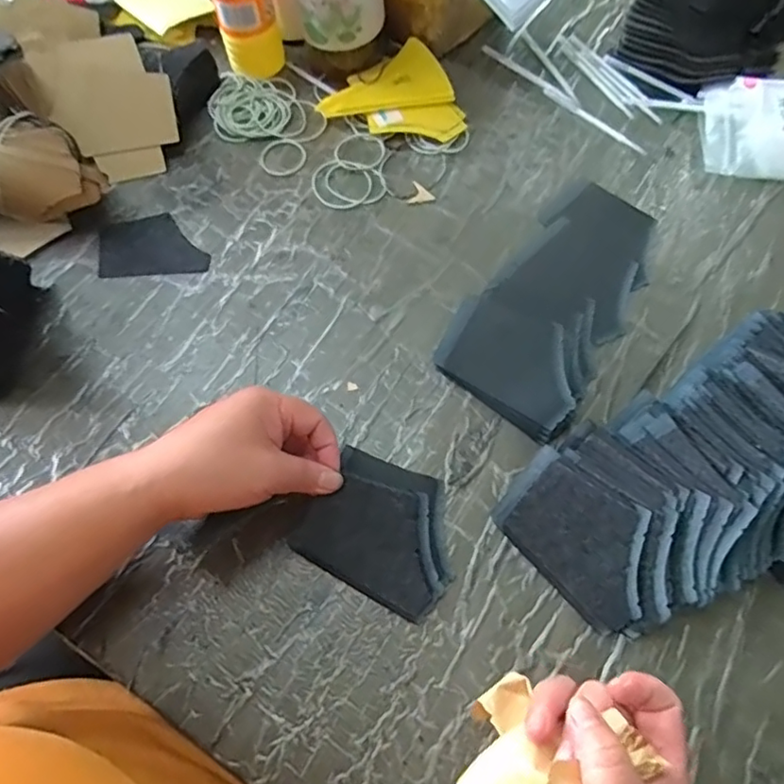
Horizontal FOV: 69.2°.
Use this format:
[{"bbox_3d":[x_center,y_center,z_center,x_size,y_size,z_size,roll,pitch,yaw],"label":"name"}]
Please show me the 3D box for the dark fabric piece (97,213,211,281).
[{"bbox_3d":[-0.204,-0.127,0.488,0.091,0.004,0.061,-6,68,0],"label":"dark fabric piece"}]

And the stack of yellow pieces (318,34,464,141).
[{"bbox_3d":[0.008,-0.269,0.533,0.118,0.015,0.109,-37,71,-12],"label":"stack of yellow pieces"}]

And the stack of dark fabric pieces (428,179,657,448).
[{"bbox_3d":[0.132,-0.077,0.447,0.106,0.016,0.223,31,73,14],"label":"stack of dark fabric pieces"}]

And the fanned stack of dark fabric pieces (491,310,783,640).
[{"bbox_3d":[0.275,0.039,0.363,0.417,0.056,0.206,-4,68,1],"label":"fanned stack of dark fabric pieces"}]

